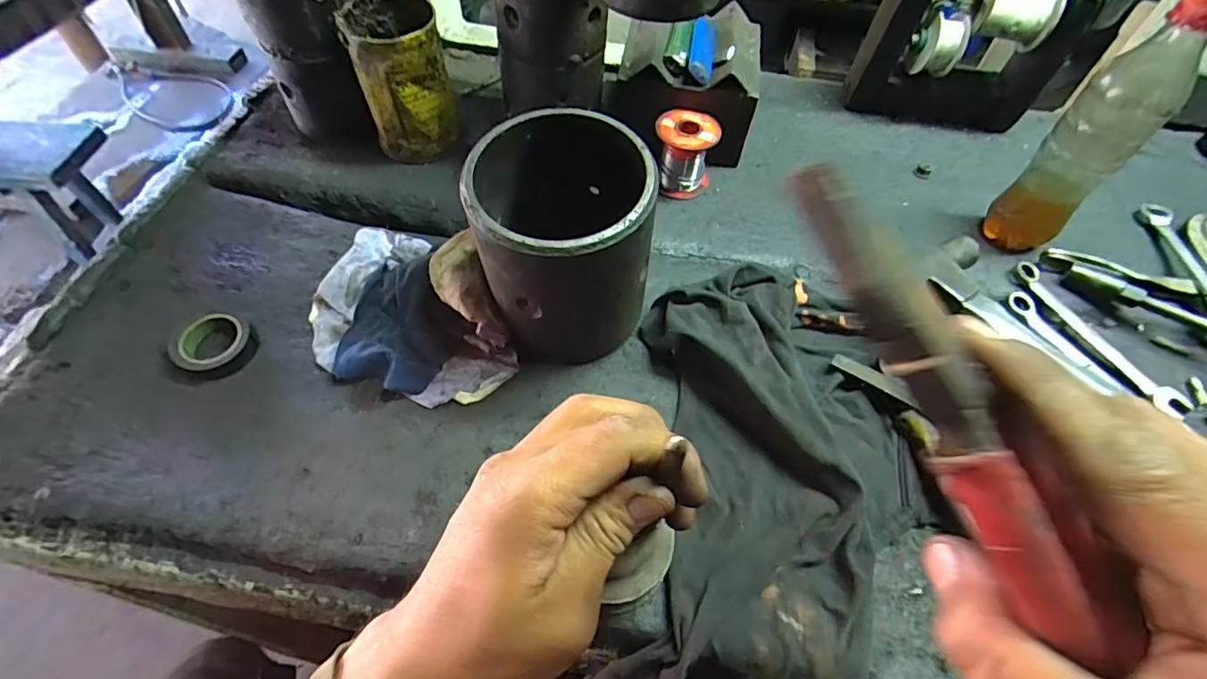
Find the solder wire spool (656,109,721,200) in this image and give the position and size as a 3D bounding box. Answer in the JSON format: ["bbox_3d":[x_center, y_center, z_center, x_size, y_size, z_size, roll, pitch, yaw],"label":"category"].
[{"bbox_3d":[0.070,-0.159,0.468,0.053,0.055,0.051,7,55,2],"label":"solder wire spool"}]

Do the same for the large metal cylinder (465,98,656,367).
[{"bbox_3d":[-0.026,-0.061,0.353,0.109,0.126,0.115,-6,56,-7],"label":"large metal cylinder"}]

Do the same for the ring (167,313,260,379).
[{"bbox_3d":[-0.270,0.004,0.377,0.043,0.018,0.049,28,58,15],"label":"ring"}]

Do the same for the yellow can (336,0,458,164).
[{"bbox_3d":[-0.170,-0.223,0.462,0.069,0.110,0.080,-13,57,-12],"label":"yellow can"}]

